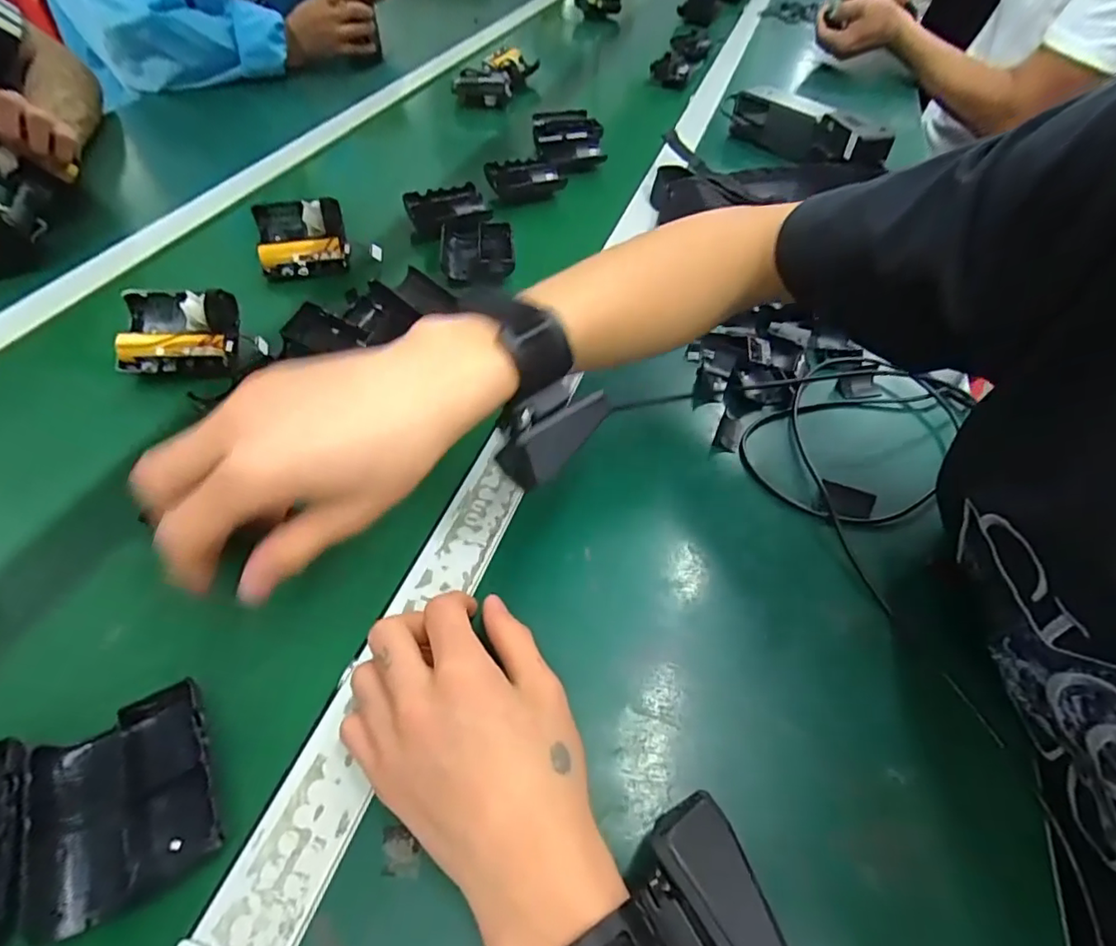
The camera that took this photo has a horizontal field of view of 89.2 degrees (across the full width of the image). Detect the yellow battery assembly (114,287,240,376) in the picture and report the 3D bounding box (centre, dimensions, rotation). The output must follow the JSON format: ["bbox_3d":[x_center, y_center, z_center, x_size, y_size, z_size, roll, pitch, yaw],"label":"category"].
[{"bbox_3d":[-0.295,-0.110,0.444,0.081,0.047,0.065,-4,50,-7],"label":"yellow battery assembly"}]

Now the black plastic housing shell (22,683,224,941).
[{"bbox_3d":[-0.194,0.143,0.252,0.066,0.014,0.083,-22,55,-20],"label":"black plastic housing shell"}]

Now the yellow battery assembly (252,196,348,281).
[{"bbox_3d":[-0.241,-0.222,0.535,0.082,0.052,0.071,-10,51,-12],"label":"yellow battery assembly"}]

